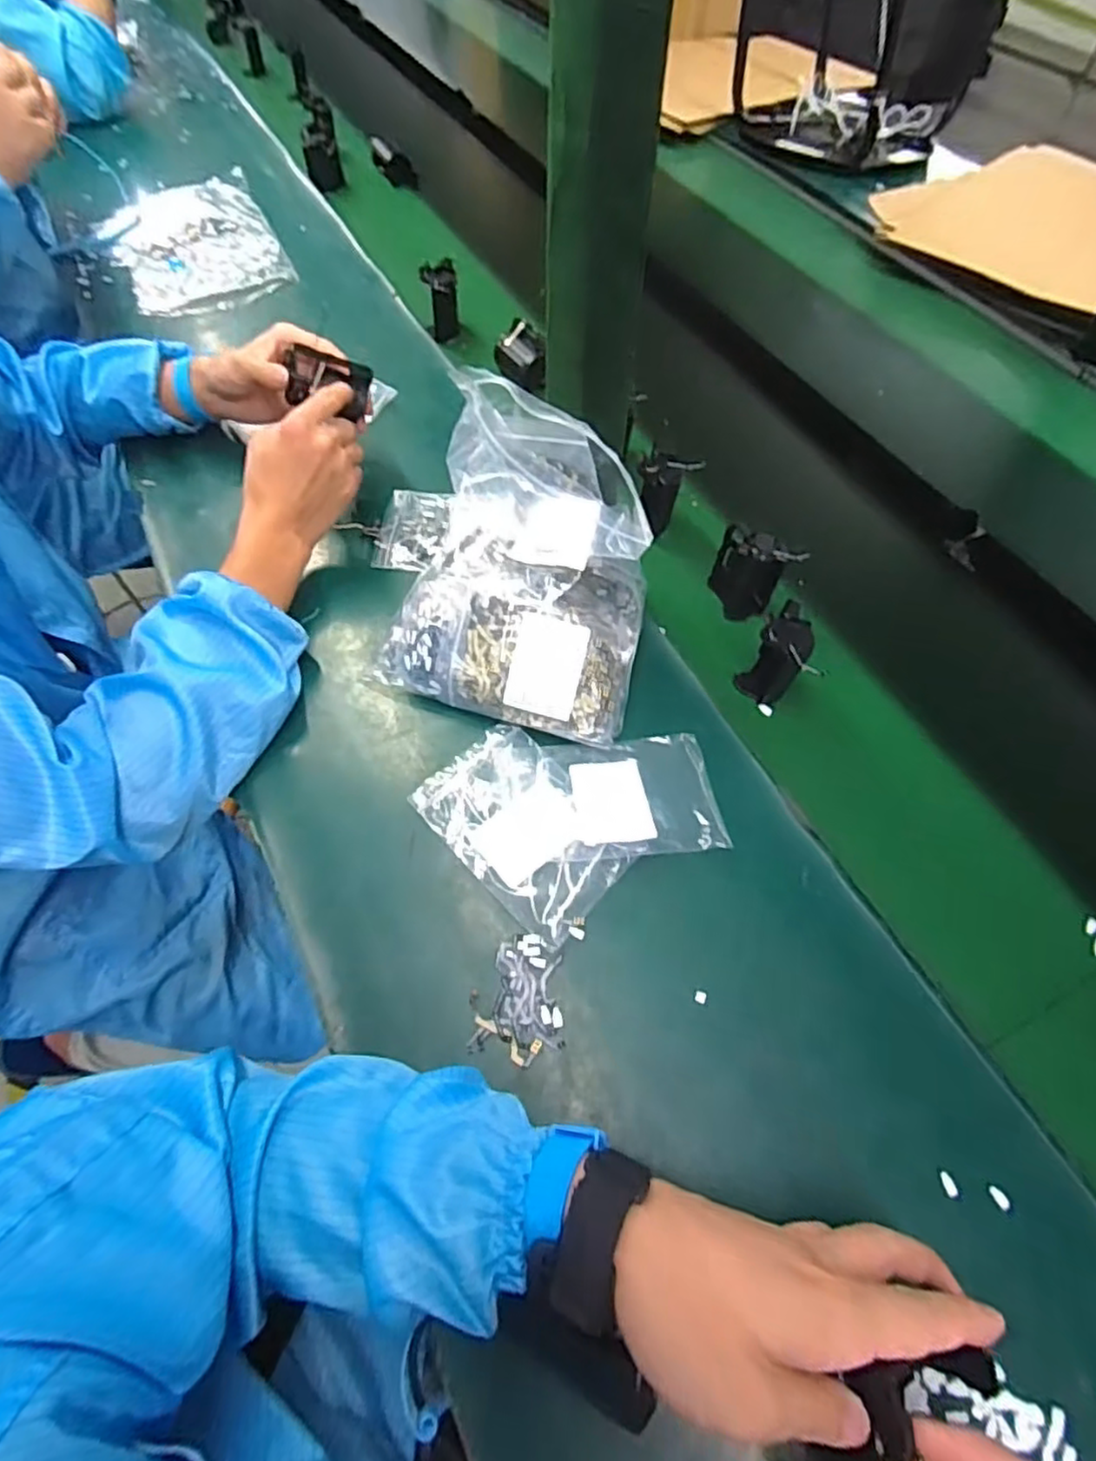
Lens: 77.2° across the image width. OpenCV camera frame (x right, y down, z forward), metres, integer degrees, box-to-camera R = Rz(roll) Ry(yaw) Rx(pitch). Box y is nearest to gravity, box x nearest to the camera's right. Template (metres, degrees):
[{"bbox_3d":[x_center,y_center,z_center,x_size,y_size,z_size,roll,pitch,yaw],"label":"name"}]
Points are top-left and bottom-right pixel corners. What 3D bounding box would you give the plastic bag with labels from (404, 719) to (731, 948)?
[{"bbox_3d":[0.021,0.050,0.486,0.187,0.015,0.147,-27,61,-16],"label":"plastic bag with labels"}]

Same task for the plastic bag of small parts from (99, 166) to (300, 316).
[{"bbox_3d":[-0.463,-0.642,0.904,0.202,0.018,0.290,-24,60,-14],"label":"plastic bag of small parts"}]

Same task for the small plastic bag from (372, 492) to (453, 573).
[{"bbox_3d":[-0.122,-0.186,0.634,0.060,0.016,0.103,4,58,3],"label":"small plastic bag"}]

